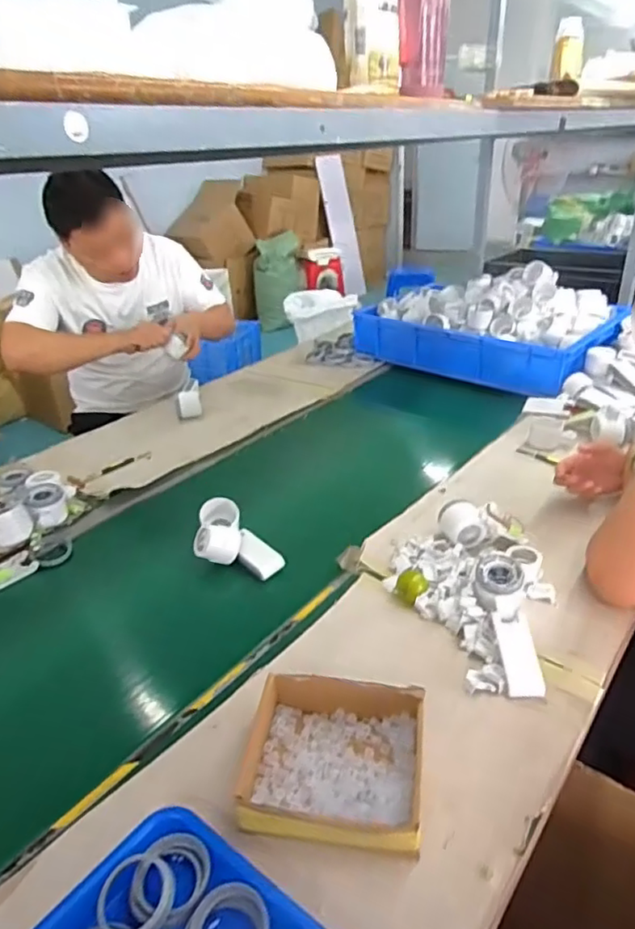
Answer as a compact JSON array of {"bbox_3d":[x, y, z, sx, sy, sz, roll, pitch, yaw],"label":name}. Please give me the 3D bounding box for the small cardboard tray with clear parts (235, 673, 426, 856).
[{"bbox_3d":[0.016,0.272,0.545,0.154,0.058,0.135,1,29,10],"label":"small cardboard tray with clear parts"}]

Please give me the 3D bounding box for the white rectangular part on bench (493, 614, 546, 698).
[{"bbox_3d":[0.222,0.210,0.655,0.039,0.007,0.096,-2,41,4],"label":"white rectangular part on bench"}]

